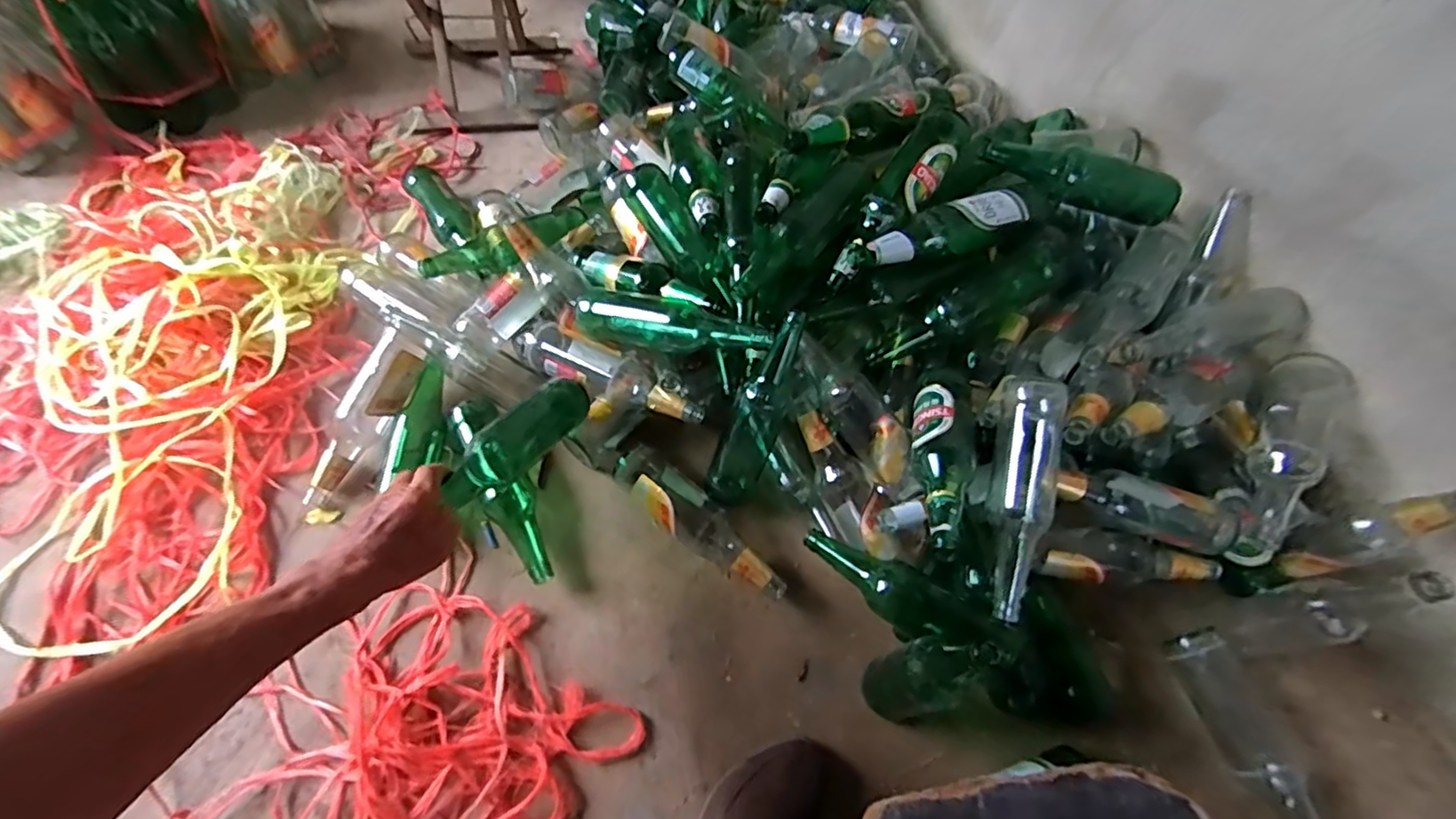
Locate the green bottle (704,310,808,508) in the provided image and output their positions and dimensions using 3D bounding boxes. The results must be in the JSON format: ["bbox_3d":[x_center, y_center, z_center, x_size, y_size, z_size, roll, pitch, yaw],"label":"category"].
[{"bbox_3d":[0.041,-0.001,0.776,0.060,0.260,0.068,26,24,12],"label":"green bottle"}]

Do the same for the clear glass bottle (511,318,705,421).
[{"bbox_3d":[-0.166,-0.044,0.821,0.302,0.070,0.073,25,61,10],"label":"clear glass bottle"}]

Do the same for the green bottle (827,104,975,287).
[{"bbox_3d":[0.217,-0.269,0.794,0.072,0.067,0.264,35,85,17],"label":"green bottle"}]

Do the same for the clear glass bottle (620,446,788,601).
[{"bbox_3d":[-0.034,0.142,0.778,0.255,0.059,0.070,38,66,18],"label":"clear glass bottle"}]

